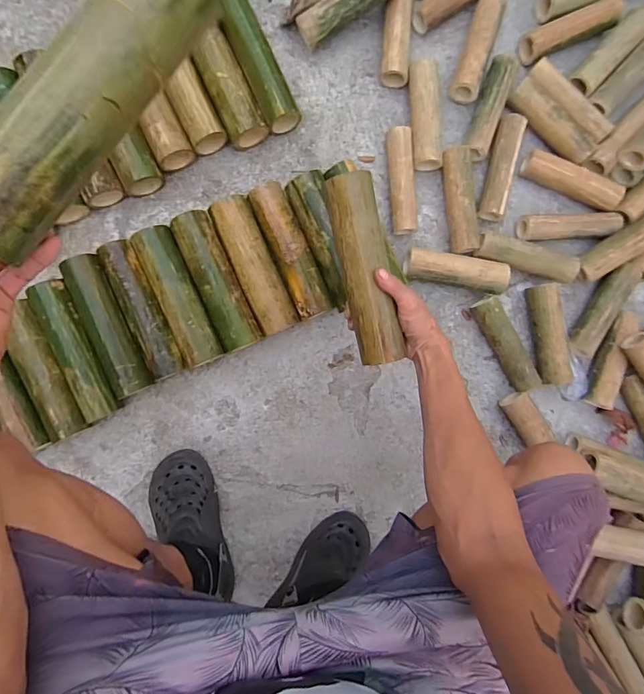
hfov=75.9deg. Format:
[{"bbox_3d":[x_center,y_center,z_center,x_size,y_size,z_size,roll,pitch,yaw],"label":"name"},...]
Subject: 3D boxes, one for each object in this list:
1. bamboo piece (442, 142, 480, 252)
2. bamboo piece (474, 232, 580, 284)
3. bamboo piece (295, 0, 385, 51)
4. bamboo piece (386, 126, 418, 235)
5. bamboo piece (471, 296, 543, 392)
[{"bbox_3d":[0.250,-0.259,0.736,0.057,0.042,0.183,-7,90,-6],"label":"bamboo piece"},{"bbox_3d":[0.372,-0.165,0.748,0.189,0.041,0.052,16,89,-5],"label":"bamboo piece"},{"bbox_3d":[0.043,-0.582,0.700,0.181,0.048,0.054,-27,93,9],"label":"bamboo piece"},{"bbox_3d":[0.143,-0.297,0.747,0.049,0.047,0.187,-6,91,-5],"label":"bamboo piece"},{"bbox_3d":[0.333,-0.003,0.756,0.051,0.052,0.189,-30,92,-6],"label":"bamboo piece"}]

